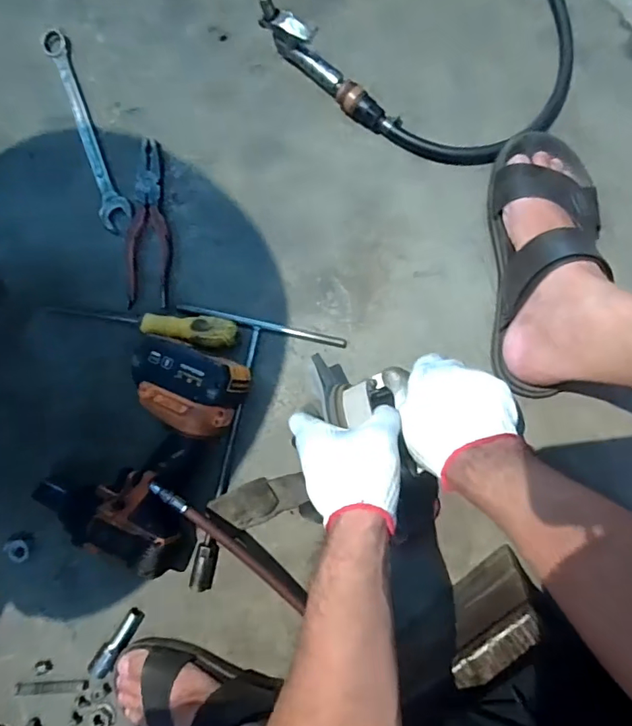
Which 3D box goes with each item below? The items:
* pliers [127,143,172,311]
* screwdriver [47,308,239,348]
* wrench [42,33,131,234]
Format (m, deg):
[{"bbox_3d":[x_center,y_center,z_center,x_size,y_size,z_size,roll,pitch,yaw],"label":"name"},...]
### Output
[{"bbox_3d":[-0.193,-0.160,0.582,0.051,0.014,0.188,-2,87,8],"label":"pliers"},{"bbox_3d":[-0.201,-0.044,0.573,0.232,0.034,0.031,7,88,9],"label":"screwdriver"},{"bbox_3d":[-0.273,-0.280,0.604,0.036,0.008,0.261,-21,84,7],"label":"wrench"}]

